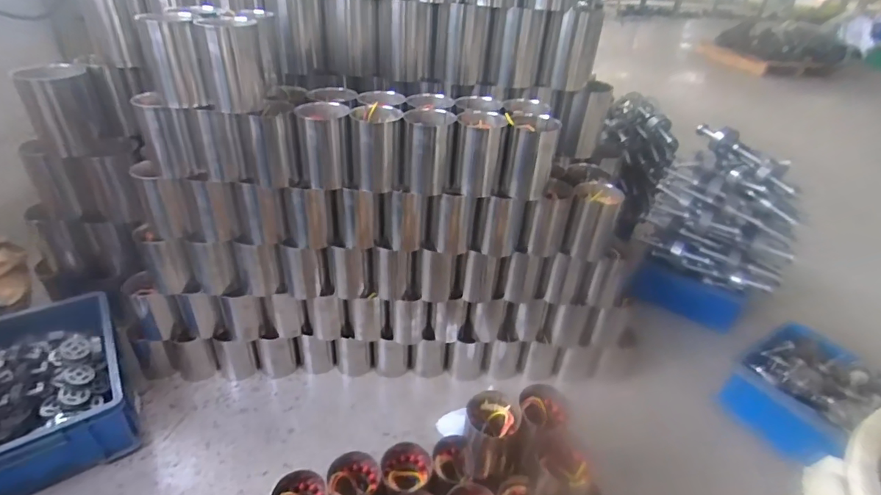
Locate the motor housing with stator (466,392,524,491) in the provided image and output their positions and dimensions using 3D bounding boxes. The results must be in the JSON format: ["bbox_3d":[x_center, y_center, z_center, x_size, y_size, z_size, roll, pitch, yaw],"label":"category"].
[{"bbox_3d":[0.091,0.337,0.806,0.104,0.152,0.085,12,35,12],"label":"motor housing with stator"}]

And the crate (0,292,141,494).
[{"bbox_3d":[-0.825,0.296,0.938,0.311,0.137,0.412,-18,40,-29],"label":"crate"}]

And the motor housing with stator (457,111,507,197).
[{"bbox_3d":[0.070,-0.174,0.844,0.082,0.136,0.076,3,34,-1],"label":"motor housing with stator"}]

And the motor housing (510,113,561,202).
[{"bbox_3d":[0.164,-0.167,0.846,0.082,0.137,0.076,8,35,7],"label":"motor housing"}]

